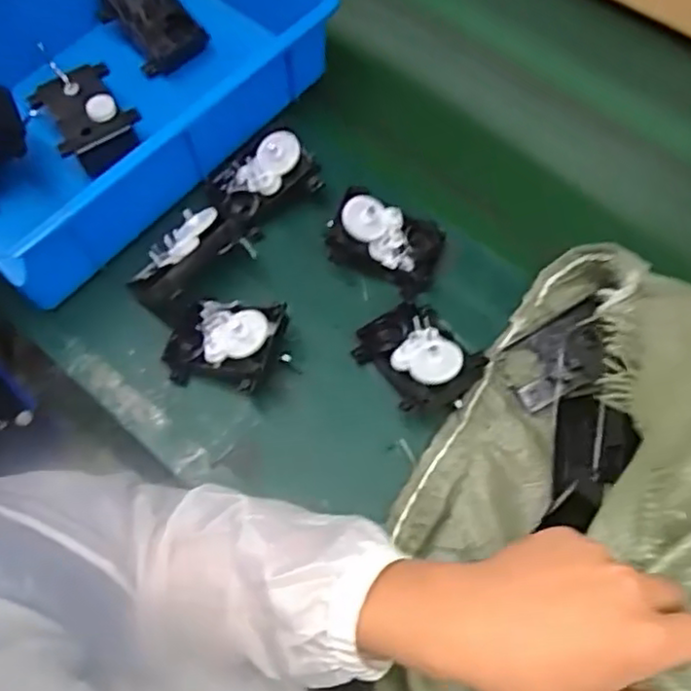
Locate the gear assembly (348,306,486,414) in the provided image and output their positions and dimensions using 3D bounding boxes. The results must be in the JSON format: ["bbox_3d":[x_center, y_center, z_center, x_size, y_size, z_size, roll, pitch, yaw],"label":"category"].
[{"bbox_3d":[0.060,0.006,0.565,0.076,0.051,0.102,-31,68,-14],"label":"gear assembly"}]

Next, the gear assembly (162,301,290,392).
[{"bbox_3d":[-0.104,-0.004,0.573,0.101,0.055,0.079,12,64,6],"label":"gear assembly"}]

